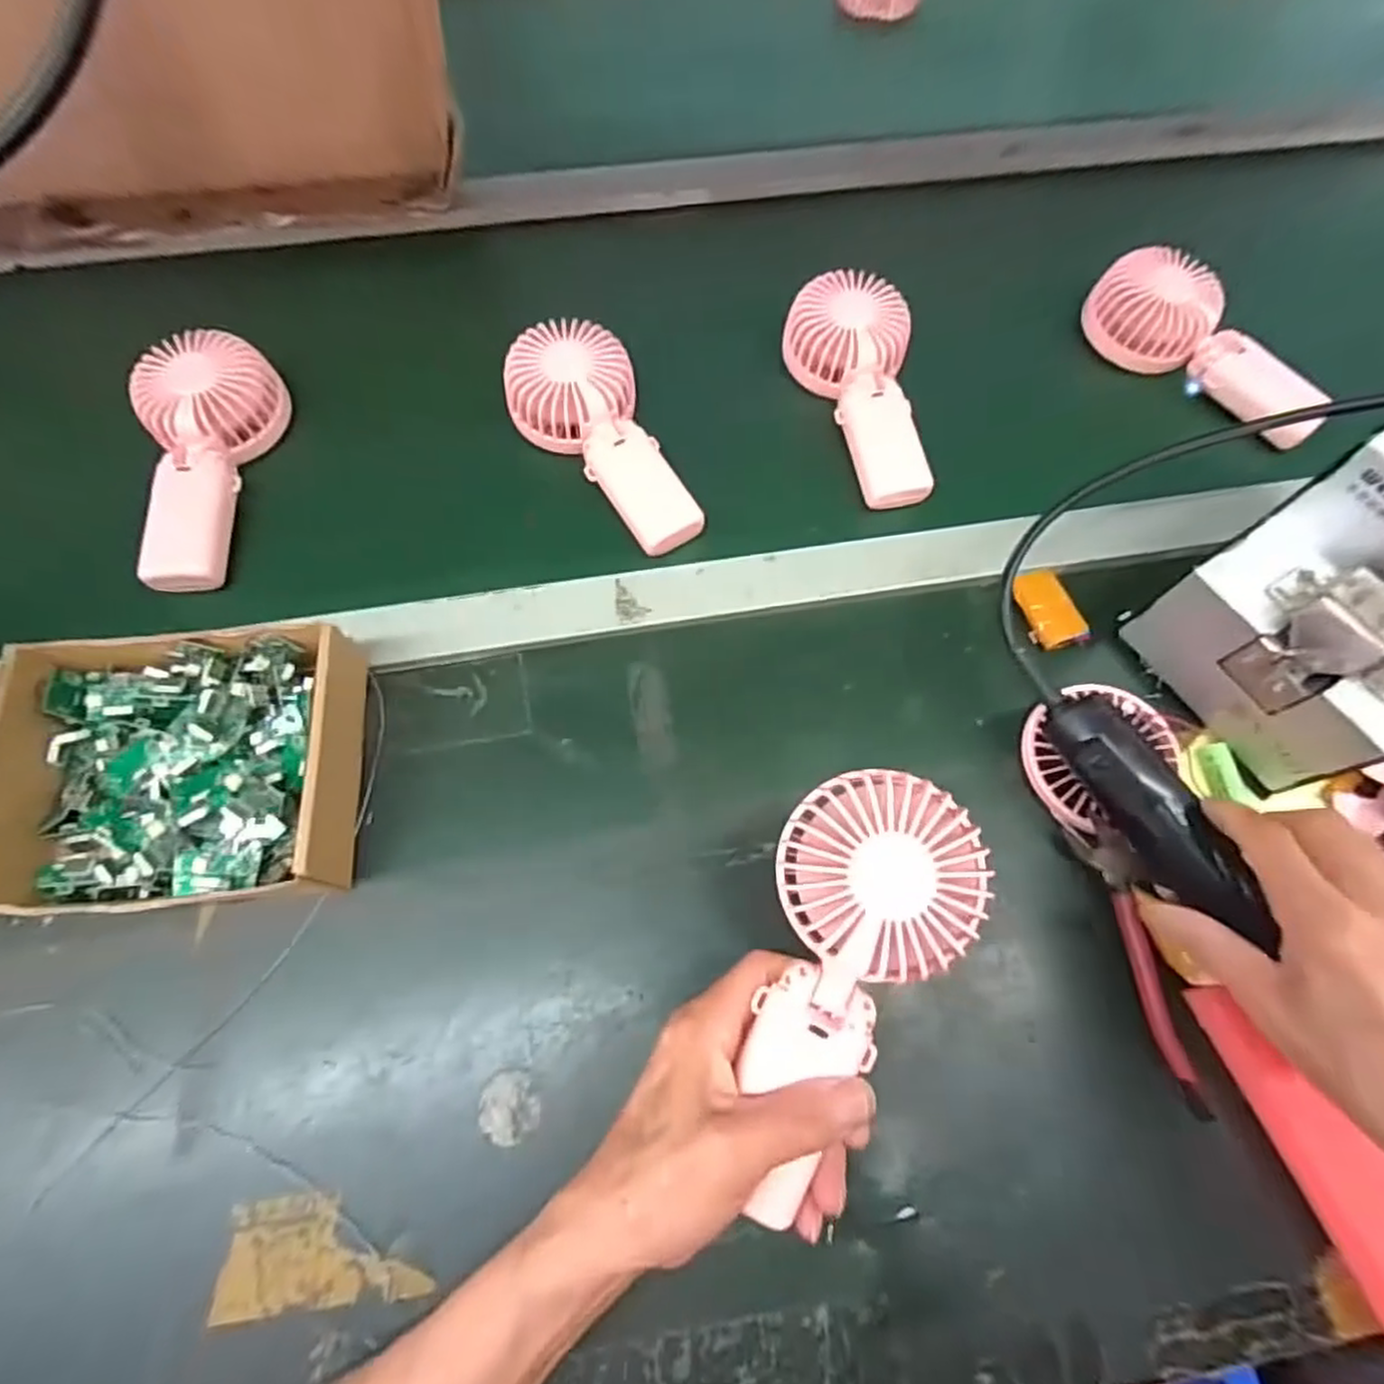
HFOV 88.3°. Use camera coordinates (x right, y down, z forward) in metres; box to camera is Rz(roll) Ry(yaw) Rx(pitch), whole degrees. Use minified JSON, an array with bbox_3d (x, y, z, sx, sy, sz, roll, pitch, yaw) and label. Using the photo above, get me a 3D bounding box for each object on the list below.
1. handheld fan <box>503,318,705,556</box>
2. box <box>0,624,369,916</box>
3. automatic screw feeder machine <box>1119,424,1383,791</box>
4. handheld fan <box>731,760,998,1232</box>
[{"bbox_3d":[-0.063,-0.171,0.476,0.083,0.035,0.174,-24,70,-10],"label":"handheld fan"},{"bbox_3d":[-0.269,0.040,0.377,0.166,0.059,0.141,-4,67,-3],"label":"box"},{"bbox_3d":[0.367,-0.058,0.375,0.183,0.138,0.126,-29,71,-12],"label":"automatic screw feeder machine"},{"bbox_3d":[0.062,0.121,0.297,0.080,0.026,0.177,21,86,8],"label":"handheld fan"}]

